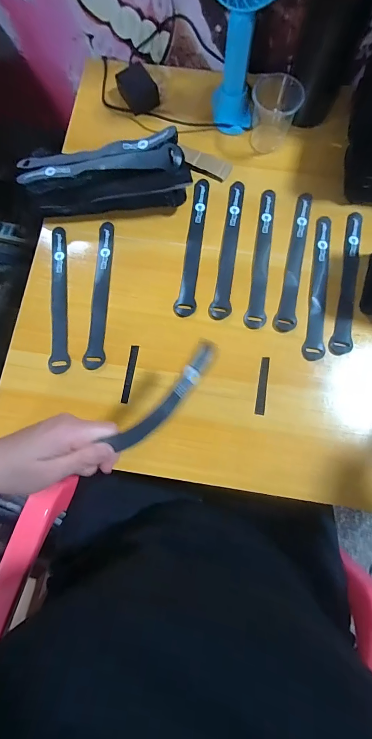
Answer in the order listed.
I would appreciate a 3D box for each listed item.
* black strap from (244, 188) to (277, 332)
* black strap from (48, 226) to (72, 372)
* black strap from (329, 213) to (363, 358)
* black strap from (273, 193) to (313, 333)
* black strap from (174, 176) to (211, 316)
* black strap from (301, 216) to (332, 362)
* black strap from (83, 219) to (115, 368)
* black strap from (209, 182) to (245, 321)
[{"bbox_3d":[0.102,-0.149,0.419,0.026,0.008,0.202,11,76,3],"label":"black strap"},{"bbox_3d":[-0.162,-0.094,0.410,0.023,0.005,0.200,-4,76,-1],"label":"black strap"},{"bbox_3d":[0.211,-0.114,0.411,0.025,0.005,0.201,14,76,3],"label":"black strap"},{"bbox_3d":[0.145,-0.145,0.417,0.025,0.004,0.204,14,76,3],"label":"black strap"},{"bbox_3d":[0.012,-0.166,0.425,0.026,0.004,0.203,9,76,2],"label":"black strap"},{"bbox_3d":[0.172,-0.109,0.410,0.023,0.004,0.202,11,76,3],"label":"black strap"},{"bbox_3d":[-0.111,-0.101,0.410,0.025,0.004,0.201,0,76,0],"label":"black strap"},{"bbox_3d":[0.059,-0.163,0.423,0.025,0.004,0.204,10,76,2],"label":"black strap"}]

